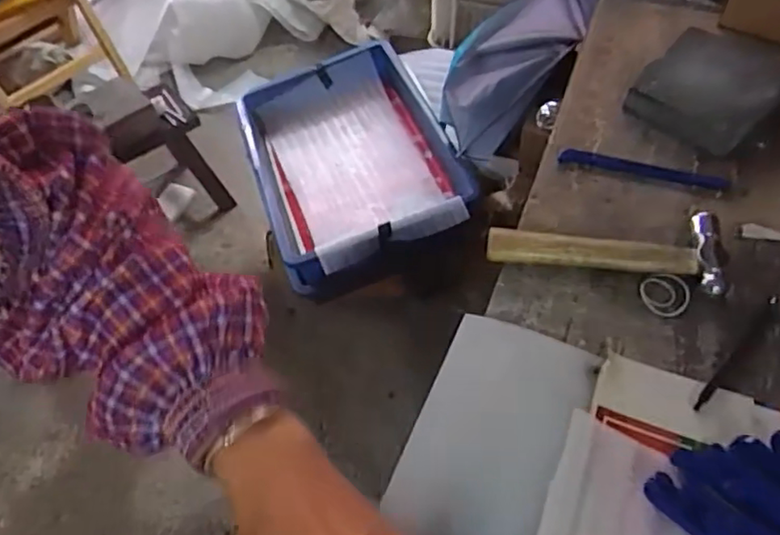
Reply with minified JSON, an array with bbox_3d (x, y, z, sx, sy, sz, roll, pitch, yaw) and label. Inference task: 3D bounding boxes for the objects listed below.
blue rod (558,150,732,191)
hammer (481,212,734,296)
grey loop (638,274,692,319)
[{"bbox_3d":[0.192,-0.075,0.471,0.123,0.009,0.014,13,55,13],"label":"blue rod"},{"bbox_3d":[0.146,-0.017,0.427,0.151,0.019,0.056,9,54,10],"label":"hammer"},{"bbox_3d":[0.181,0.018,0.406,0.033,0.006,0.030,-2,53,2],"label":"grey loop"}]

